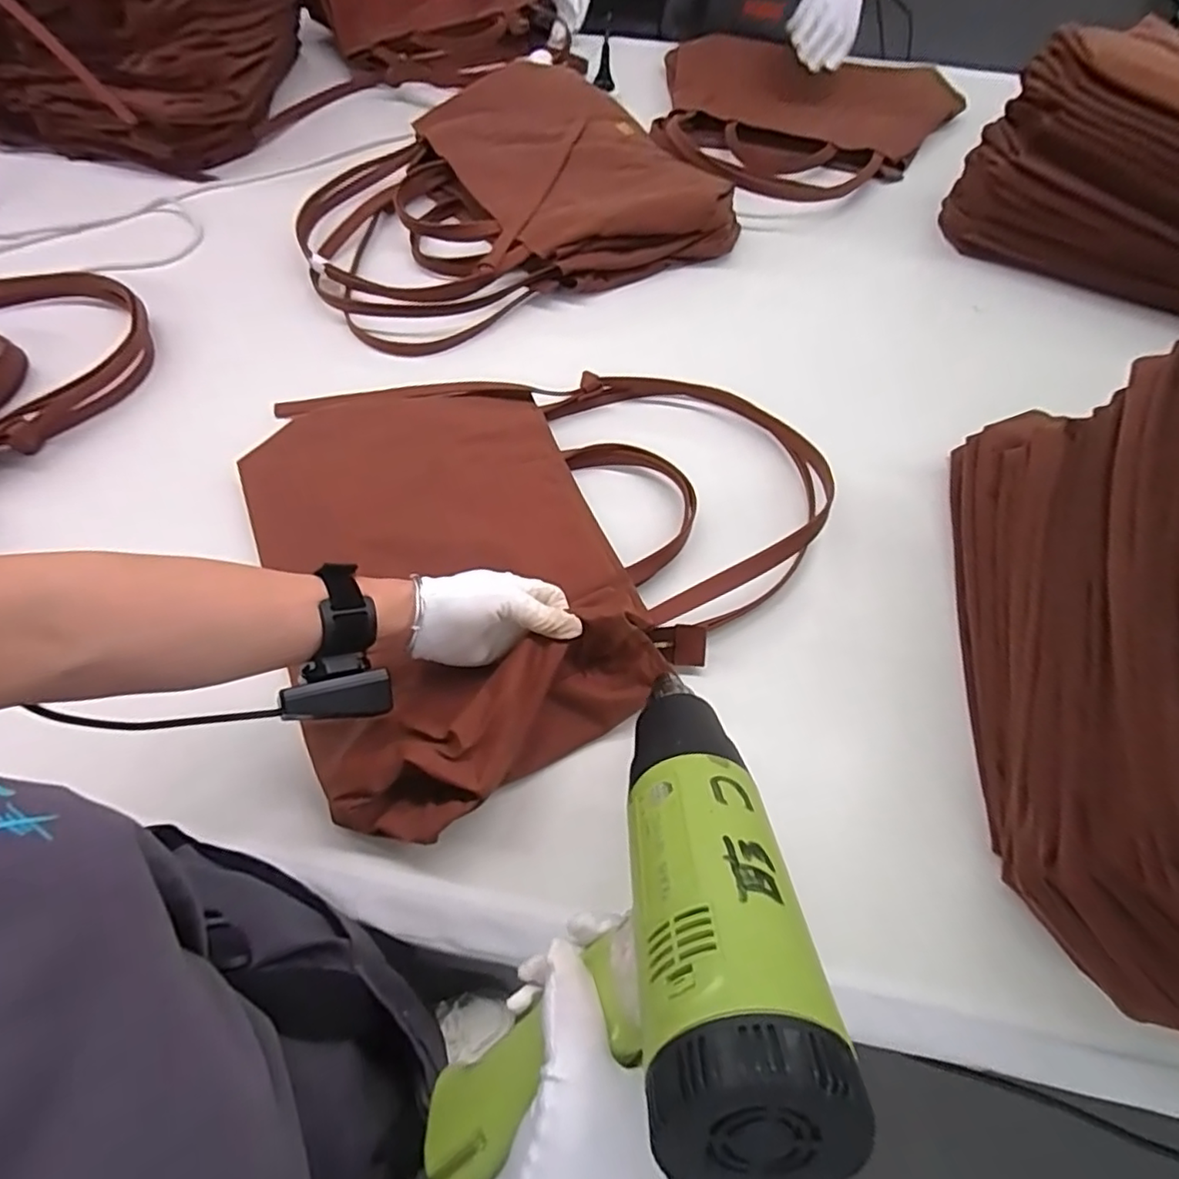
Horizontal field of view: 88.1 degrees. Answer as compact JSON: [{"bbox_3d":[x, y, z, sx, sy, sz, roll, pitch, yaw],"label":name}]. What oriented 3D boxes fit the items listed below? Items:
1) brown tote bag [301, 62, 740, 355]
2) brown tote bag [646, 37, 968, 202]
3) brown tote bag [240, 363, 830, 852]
[{"bbox_3d":[-0.129,-0.513,0.798,0.495,0.066,0.439,-31,65,-17],"label":"brown tote bag"},{"bbox_3d":[0.298,-0.677,0.907,0.441,0.072,0.431,17,61,9],"label":"brown tote bag"},{"bbox_3d":[-0.040,-0.081,0.554,0.491,0.061,0.419,-26,64,-15],"label":"brown tote bag"}]

